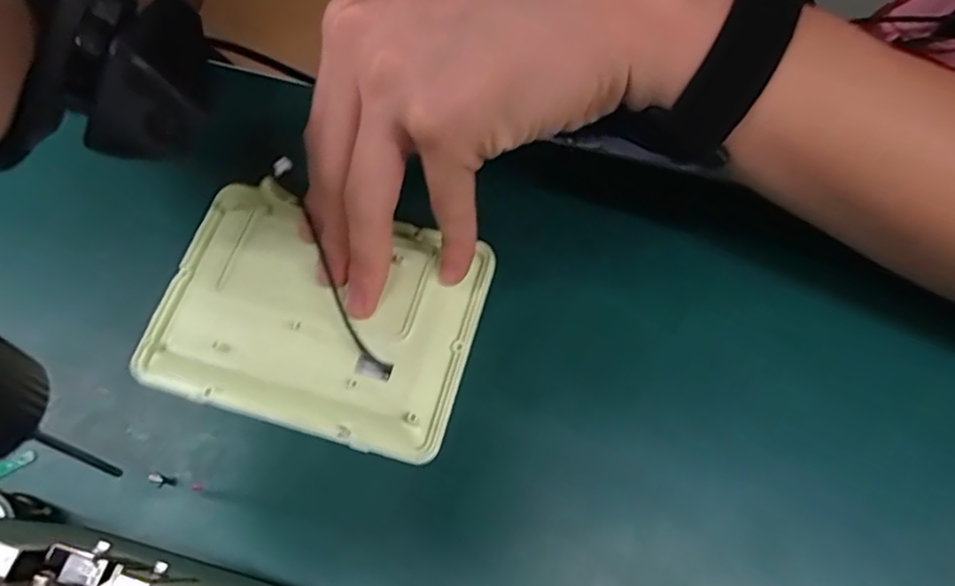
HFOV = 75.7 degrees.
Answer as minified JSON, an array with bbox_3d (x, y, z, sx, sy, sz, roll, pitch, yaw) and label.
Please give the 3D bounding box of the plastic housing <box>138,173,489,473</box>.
[{"bbox_3d":[-0.070,0.007,0.264,0.133,0.014,0.098,15,70,9],"label":"plastic housing"}]

